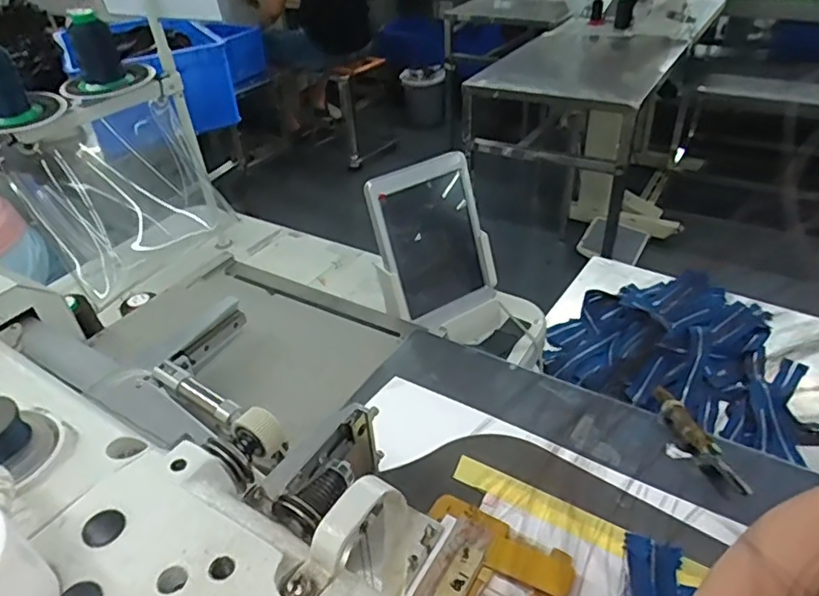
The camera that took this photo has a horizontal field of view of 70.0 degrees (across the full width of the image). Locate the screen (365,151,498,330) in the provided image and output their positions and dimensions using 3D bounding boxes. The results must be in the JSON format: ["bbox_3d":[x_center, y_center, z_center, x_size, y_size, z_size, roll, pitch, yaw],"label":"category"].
[{"bbox_3d":[0.036,-0.074,0.764,0.149,0.208,0.027,-24,24,-23],"label":"screen"}]

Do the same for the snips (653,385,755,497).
[{"bbox_3d":[0.252,0.122,0.514,0.022,0.016,0.120,-11,37,-9],"label":"snips"}]

